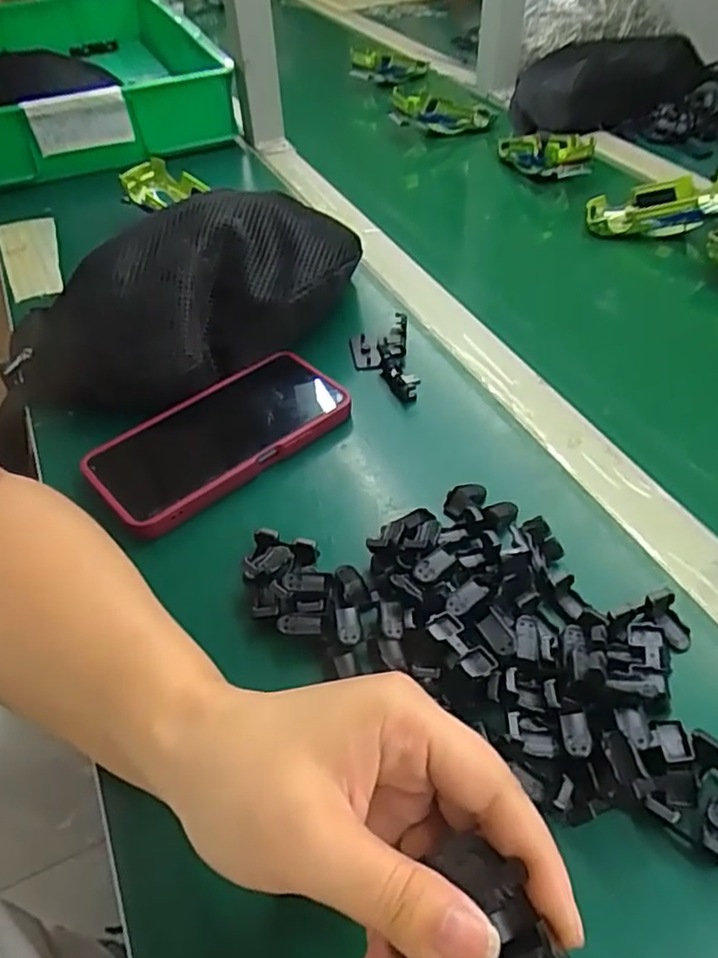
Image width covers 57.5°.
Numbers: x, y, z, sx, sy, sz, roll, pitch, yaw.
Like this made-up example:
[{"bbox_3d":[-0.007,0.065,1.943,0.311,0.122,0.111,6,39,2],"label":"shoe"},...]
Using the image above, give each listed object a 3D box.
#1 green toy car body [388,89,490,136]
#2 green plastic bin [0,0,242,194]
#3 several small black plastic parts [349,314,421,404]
[{"bbox_3d":[0.101,-0.449,0.805,0.129,0.039,0.038,-3,46,-18],"label":"green toy car body"},{"bbox_3d":[-0.399,-0.547,0.893,0.374,0.101,0.527,-17,48,-12],"label":"green plastic bin"},{"bbox_3d":[0.019,-0.090,0.490,0.045,0.015,0.094,-5,47,-2],"label":"several small black plastic parts"}]

